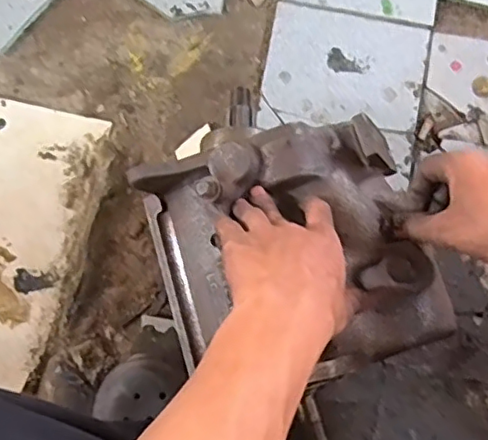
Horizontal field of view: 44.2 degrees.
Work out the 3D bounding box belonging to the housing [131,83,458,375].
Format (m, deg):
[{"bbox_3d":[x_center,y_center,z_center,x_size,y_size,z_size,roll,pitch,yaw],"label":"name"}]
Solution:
[{"bbox_3d":[0.033,0.014,0.505,0.228,0.098,0.228,0,78,1],"label":"housing"}]

